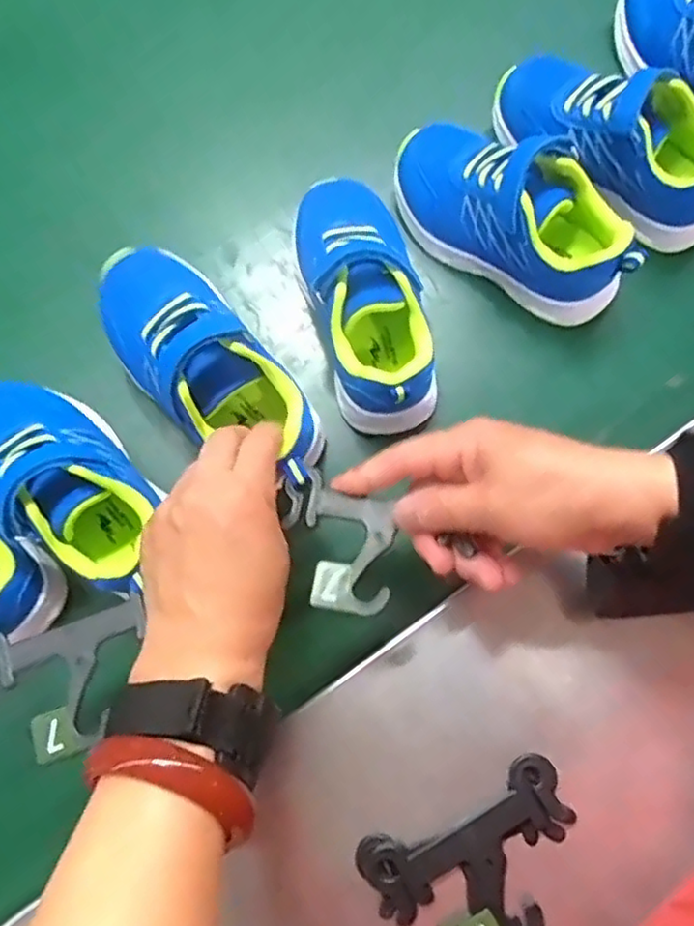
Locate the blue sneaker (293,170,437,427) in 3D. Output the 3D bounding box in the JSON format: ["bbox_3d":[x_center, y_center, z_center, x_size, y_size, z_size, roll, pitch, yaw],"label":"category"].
[{"bbox_3d":[0.006,-0.101,0.399,0.072,0.064,0.162,-11,76,-2],"label":"blue sneaker"}]

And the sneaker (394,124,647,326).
[{"bbox_3d":[0.101,-0.159,0.409,0.159,0.066,0.073,32,79,8],"label":"sneaker"}]

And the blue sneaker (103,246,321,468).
[{"bbox_3d":[-0.081,-0.056,0.385,0.156,0.074,0.068,41,80,10],"label":"blue sneaker"}]

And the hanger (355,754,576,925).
[{"bbox_3d":[0.068,0.204,0.331,0.106,0.011,0.073,-26,77,-5],"label":"hanger"}]

